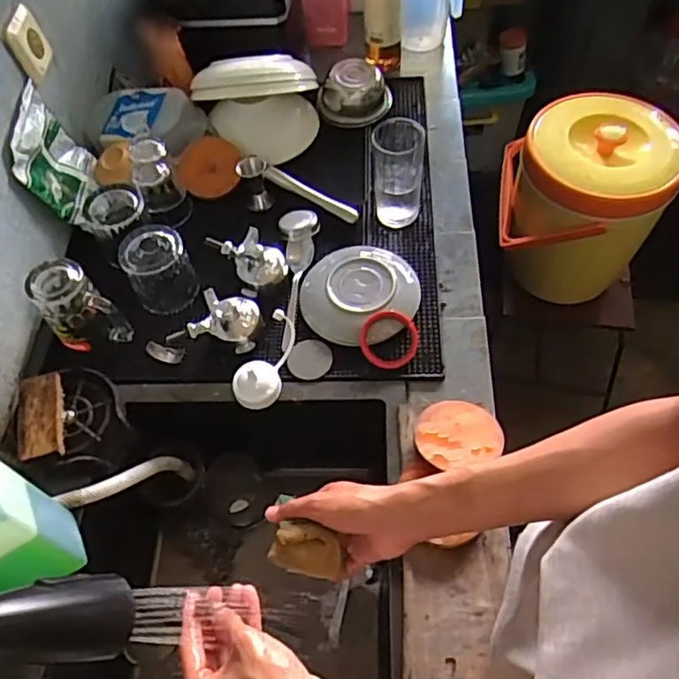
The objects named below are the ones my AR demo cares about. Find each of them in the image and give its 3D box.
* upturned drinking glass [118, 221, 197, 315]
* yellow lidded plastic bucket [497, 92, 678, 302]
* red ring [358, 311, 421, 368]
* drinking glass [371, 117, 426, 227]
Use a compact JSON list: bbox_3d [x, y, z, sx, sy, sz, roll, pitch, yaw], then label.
[{"bbox_3d":[-0.242,-0.093,0.819,0.083,0.093,0.082,-28,60,-12],"label":"upturned drinking glass"},{"bbox_3d":[0.511,-0.281,1.321,0.311,0.390,0.320,-2,58,4],"label":"yellow lidded plastic bucket"},{"bbox_3d":[0.063,-0.001,0.766,0.073,0.009,0.073,0,81,-2],"label":"red ring"},{"bbox_3d":[0.084,-0.240,0.850,0.065,0.144,0.082,6,59,9],"label":"drinking glass"}]

